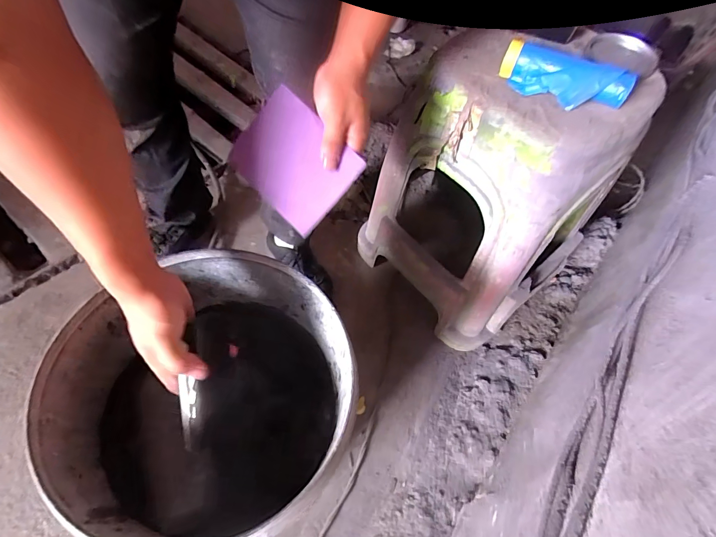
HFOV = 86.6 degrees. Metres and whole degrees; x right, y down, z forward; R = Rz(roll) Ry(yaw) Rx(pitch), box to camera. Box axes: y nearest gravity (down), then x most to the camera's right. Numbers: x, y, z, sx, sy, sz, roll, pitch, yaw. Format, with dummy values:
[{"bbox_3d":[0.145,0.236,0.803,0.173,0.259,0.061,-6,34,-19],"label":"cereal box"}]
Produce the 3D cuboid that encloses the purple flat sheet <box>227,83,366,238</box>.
[{"bbox_3d":[-0.076,-0.125,0.441,0.135,0.009,0.110,43,96,-3],"label":"purple flat sheet"}]

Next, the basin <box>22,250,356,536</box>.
[{"bbox_3d":[-0.168,0.152,0.469,0.290,0.222,0.268,4,57,-7],"label":"basin"}]

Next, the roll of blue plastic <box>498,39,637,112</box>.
[{"bbox_3d":[0.260,-0.242,0.484,0.157,0.044,0.047,26,58,13],"label":"roll of blue plastic"}]

